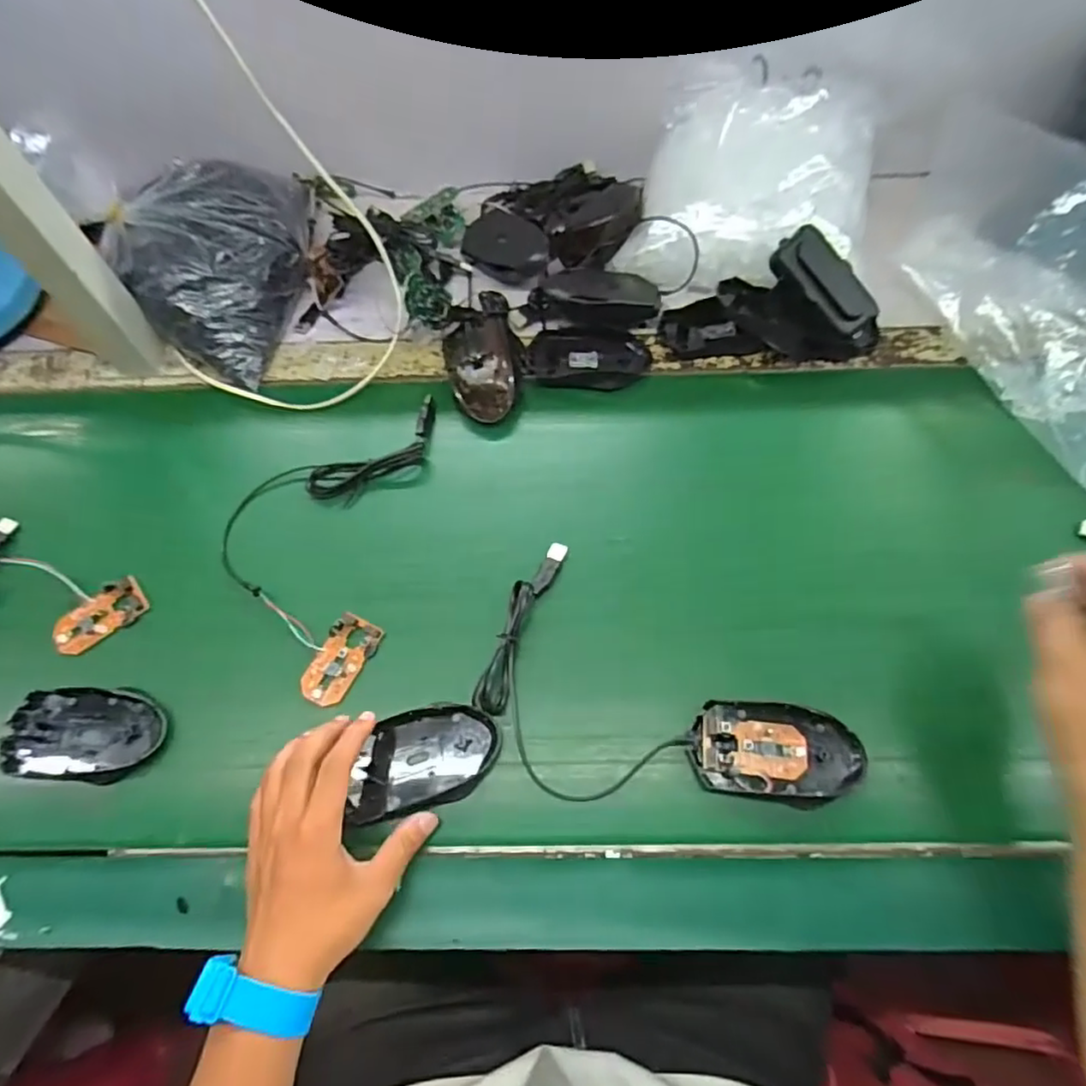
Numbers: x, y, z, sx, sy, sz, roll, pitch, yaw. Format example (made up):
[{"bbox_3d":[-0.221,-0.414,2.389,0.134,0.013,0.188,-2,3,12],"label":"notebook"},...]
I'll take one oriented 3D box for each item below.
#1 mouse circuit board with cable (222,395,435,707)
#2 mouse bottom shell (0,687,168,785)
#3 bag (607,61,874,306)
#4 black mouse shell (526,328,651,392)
[{"bbox_3d":[-0.189,-0.008,0.521,0.148,0.025,0.267,5,65,6],"label":"mouse circuit board with cable"},{"bbox_3d":[-0.333,0.138,0.457,0.109,0.016,0.063,3,65,5],"label":"mouse bottom shell"},{"bbox_3d":[0.211,-0.349,0.620,0.223,0.089,0.236,19,67,12],"label":"bag"},{"bbox_3d":[0.045,-0.176,0.607,0.112,0.025,0.062,7,65,7],"label":"black mouse shell"}]

